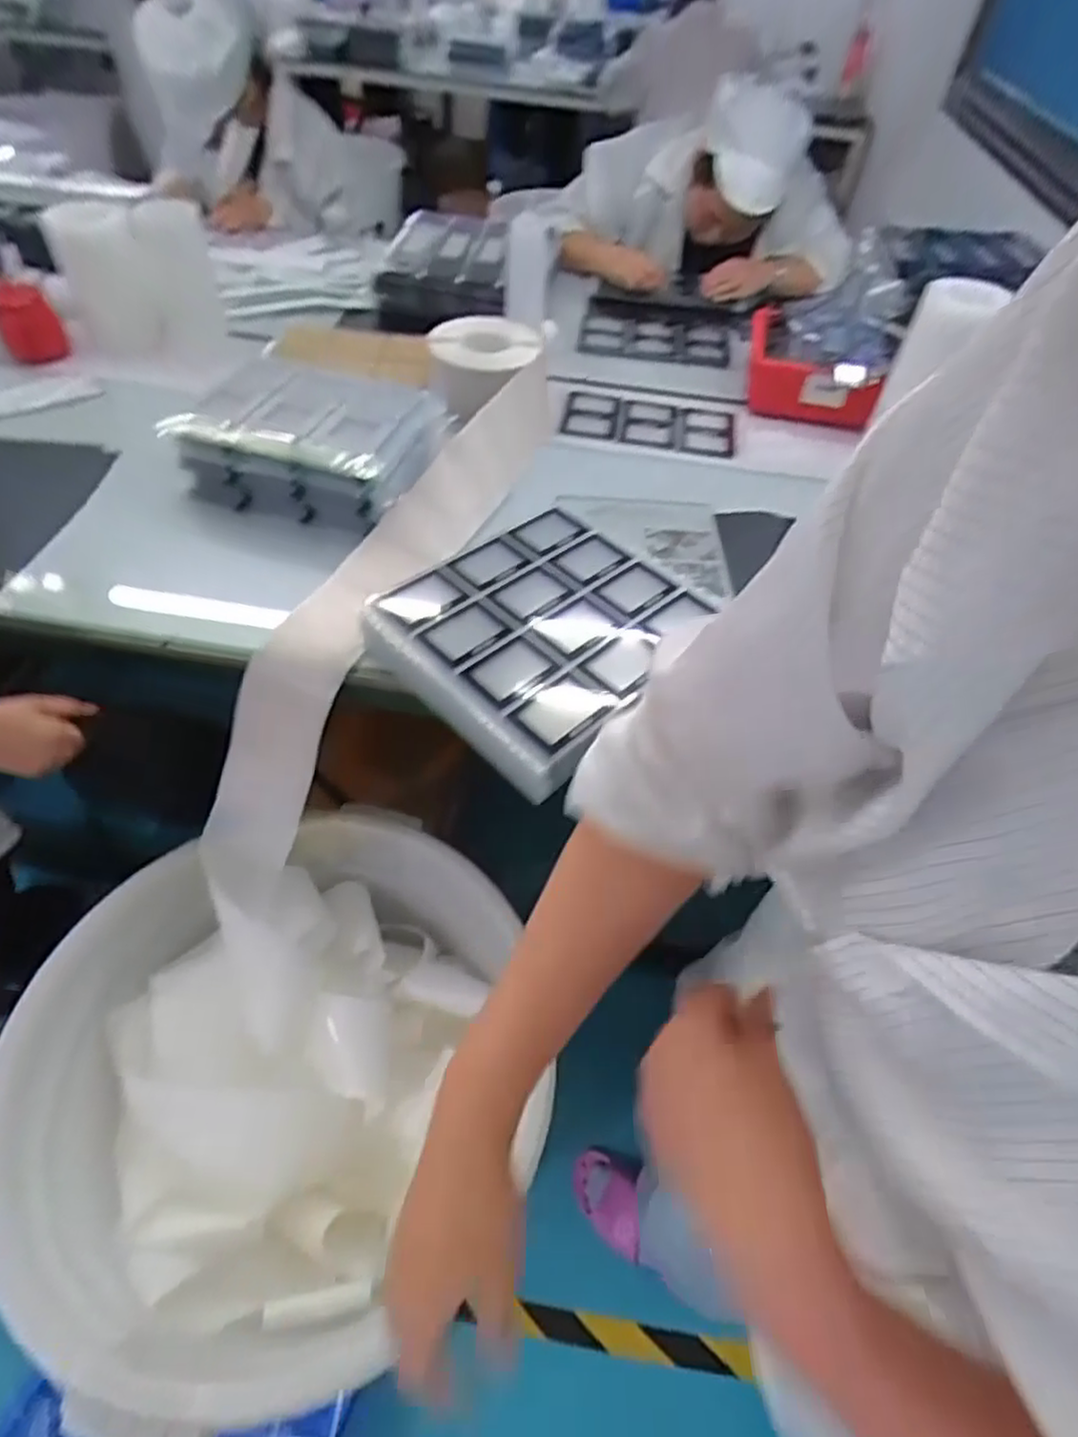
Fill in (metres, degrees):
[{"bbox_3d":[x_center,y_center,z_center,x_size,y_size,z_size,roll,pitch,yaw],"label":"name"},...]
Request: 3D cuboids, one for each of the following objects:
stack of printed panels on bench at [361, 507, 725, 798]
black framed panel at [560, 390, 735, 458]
[{"bbox_3d":[0.008,-0.100,0.753,0.285,0.047,0.317,34,56,21],"label":"stack of printed panels on bench"},{"bbox_3d":[0.172,-0.469,1.106,0.262,0.017,0.140,9,51,3],"label":"black framed panel"}]

